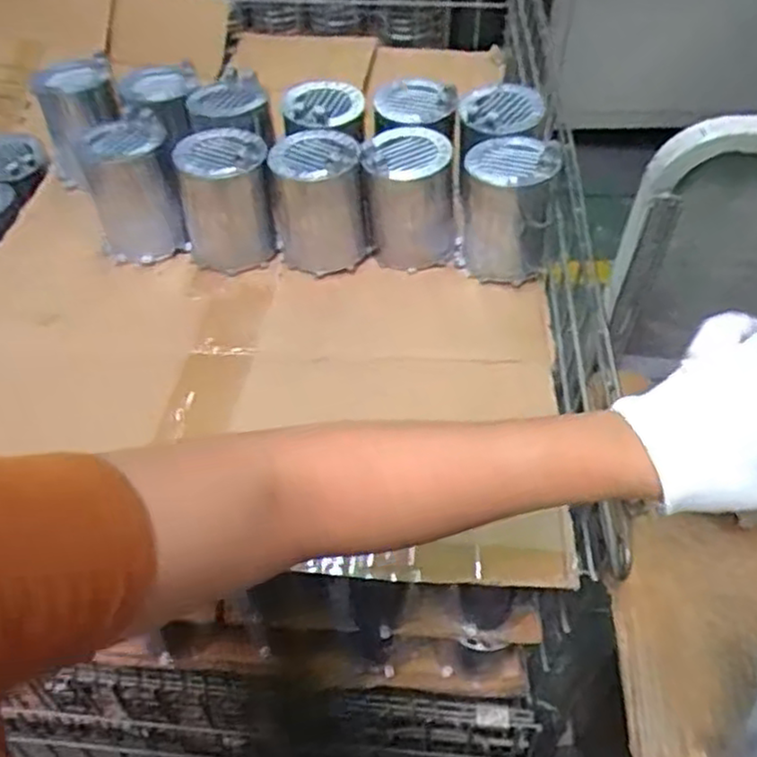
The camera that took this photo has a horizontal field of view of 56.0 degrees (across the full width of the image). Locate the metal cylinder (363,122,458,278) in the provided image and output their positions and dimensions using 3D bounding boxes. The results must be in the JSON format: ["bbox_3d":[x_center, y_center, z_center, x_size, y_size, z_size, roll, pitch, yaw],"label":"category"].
[{"bbox_3d":[0.032,-0.187,0.736,0.094,0.116,0.086,-3,50,-1],"label":"metal cylinder"}]

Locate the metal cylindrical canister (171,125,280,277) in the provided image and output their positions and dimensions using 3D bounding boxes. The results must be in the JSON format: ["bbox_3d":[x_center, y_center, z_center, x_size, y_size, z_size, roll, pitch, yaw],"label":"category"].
[{"bbox_3d":[-0.156,-0.177,0.736,0.086,0.134,0.092,-1,50,1],"label":"metal cylindrical canister"}]

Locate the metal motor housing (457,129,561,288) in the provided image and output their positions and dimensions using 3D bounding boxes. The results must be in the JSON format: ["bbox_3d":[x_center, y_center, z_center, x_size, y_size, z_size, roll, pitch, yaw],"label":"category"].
[{"bbox_3d":[0.130,-0.174,0.715,0.093,0.119,0.088,3,50,5],"label":"metal motor housing"}]

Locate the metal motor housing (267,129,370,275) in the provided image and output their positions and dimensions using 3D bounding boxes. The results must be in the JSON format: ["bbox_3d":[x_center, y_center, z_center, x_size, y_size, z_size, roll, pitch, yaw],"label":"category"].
[{"bbox_3d":[-0.061,-0.180,0.733,0.087,0.120,0.078,-6,50,-3],"label":"metal motor housing"}]

